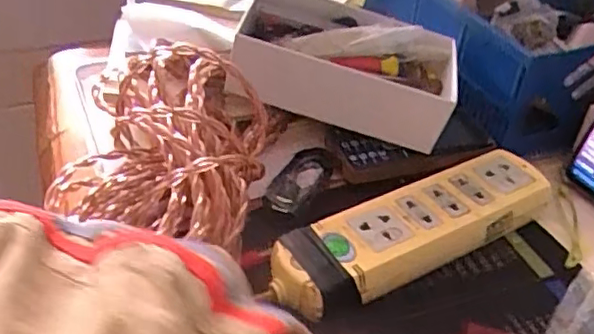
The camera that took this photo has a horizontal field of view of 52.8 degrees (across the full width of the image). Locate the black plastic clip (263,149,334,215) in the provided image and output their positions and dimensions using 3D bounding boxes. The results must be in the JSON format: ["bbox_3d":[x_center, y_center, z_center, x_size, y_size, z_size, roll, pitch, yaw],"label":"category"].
[{"bbox_3d":[0.001,0.009,0.458,0.034,0.010,0.071,23,44,23],"label":"black plastic clip"}]

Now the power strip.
[{"bbox_3d":[0.078,0.039,0.398,0.215,0.030,0.057,-20,44,-24],"label":"power strip"}]

